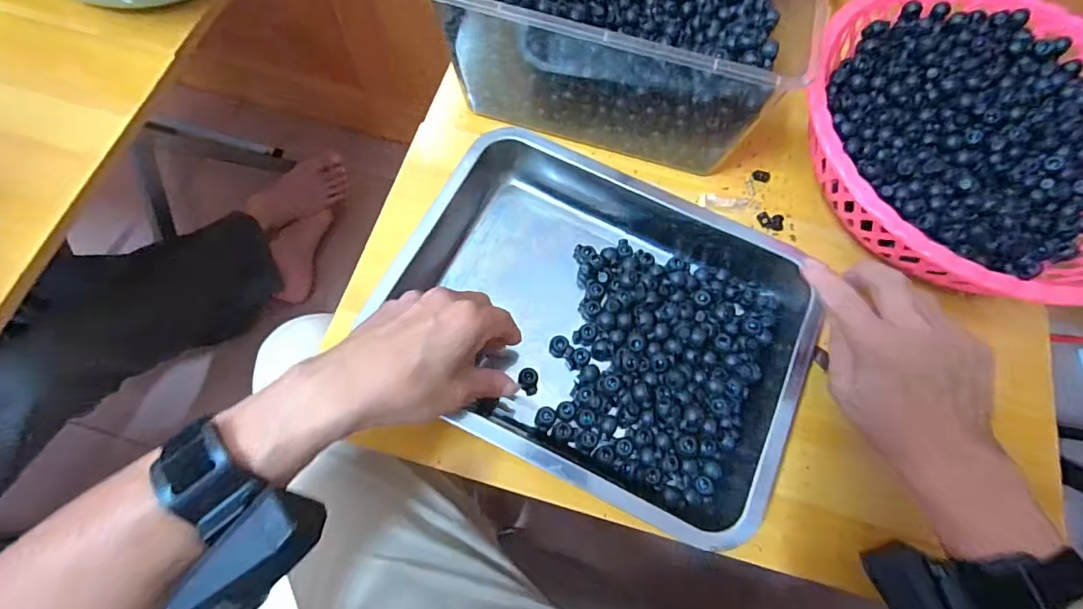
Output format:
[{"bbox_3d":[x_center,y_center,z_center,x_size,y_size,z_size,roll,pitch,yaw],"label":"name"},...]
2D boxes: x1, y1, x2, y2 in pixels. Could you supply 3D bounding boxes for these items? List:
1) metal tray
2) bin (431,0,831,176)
[{"bbox_3d":[0.049,0.010,0.417,0.307,0.053,0.247,26,71,7],"label":"metal tray"},{"bbox_3d":[0.087,-0.298,0.474,0.295,0.134,0.301,17,70,4],"label":"bin"}]

